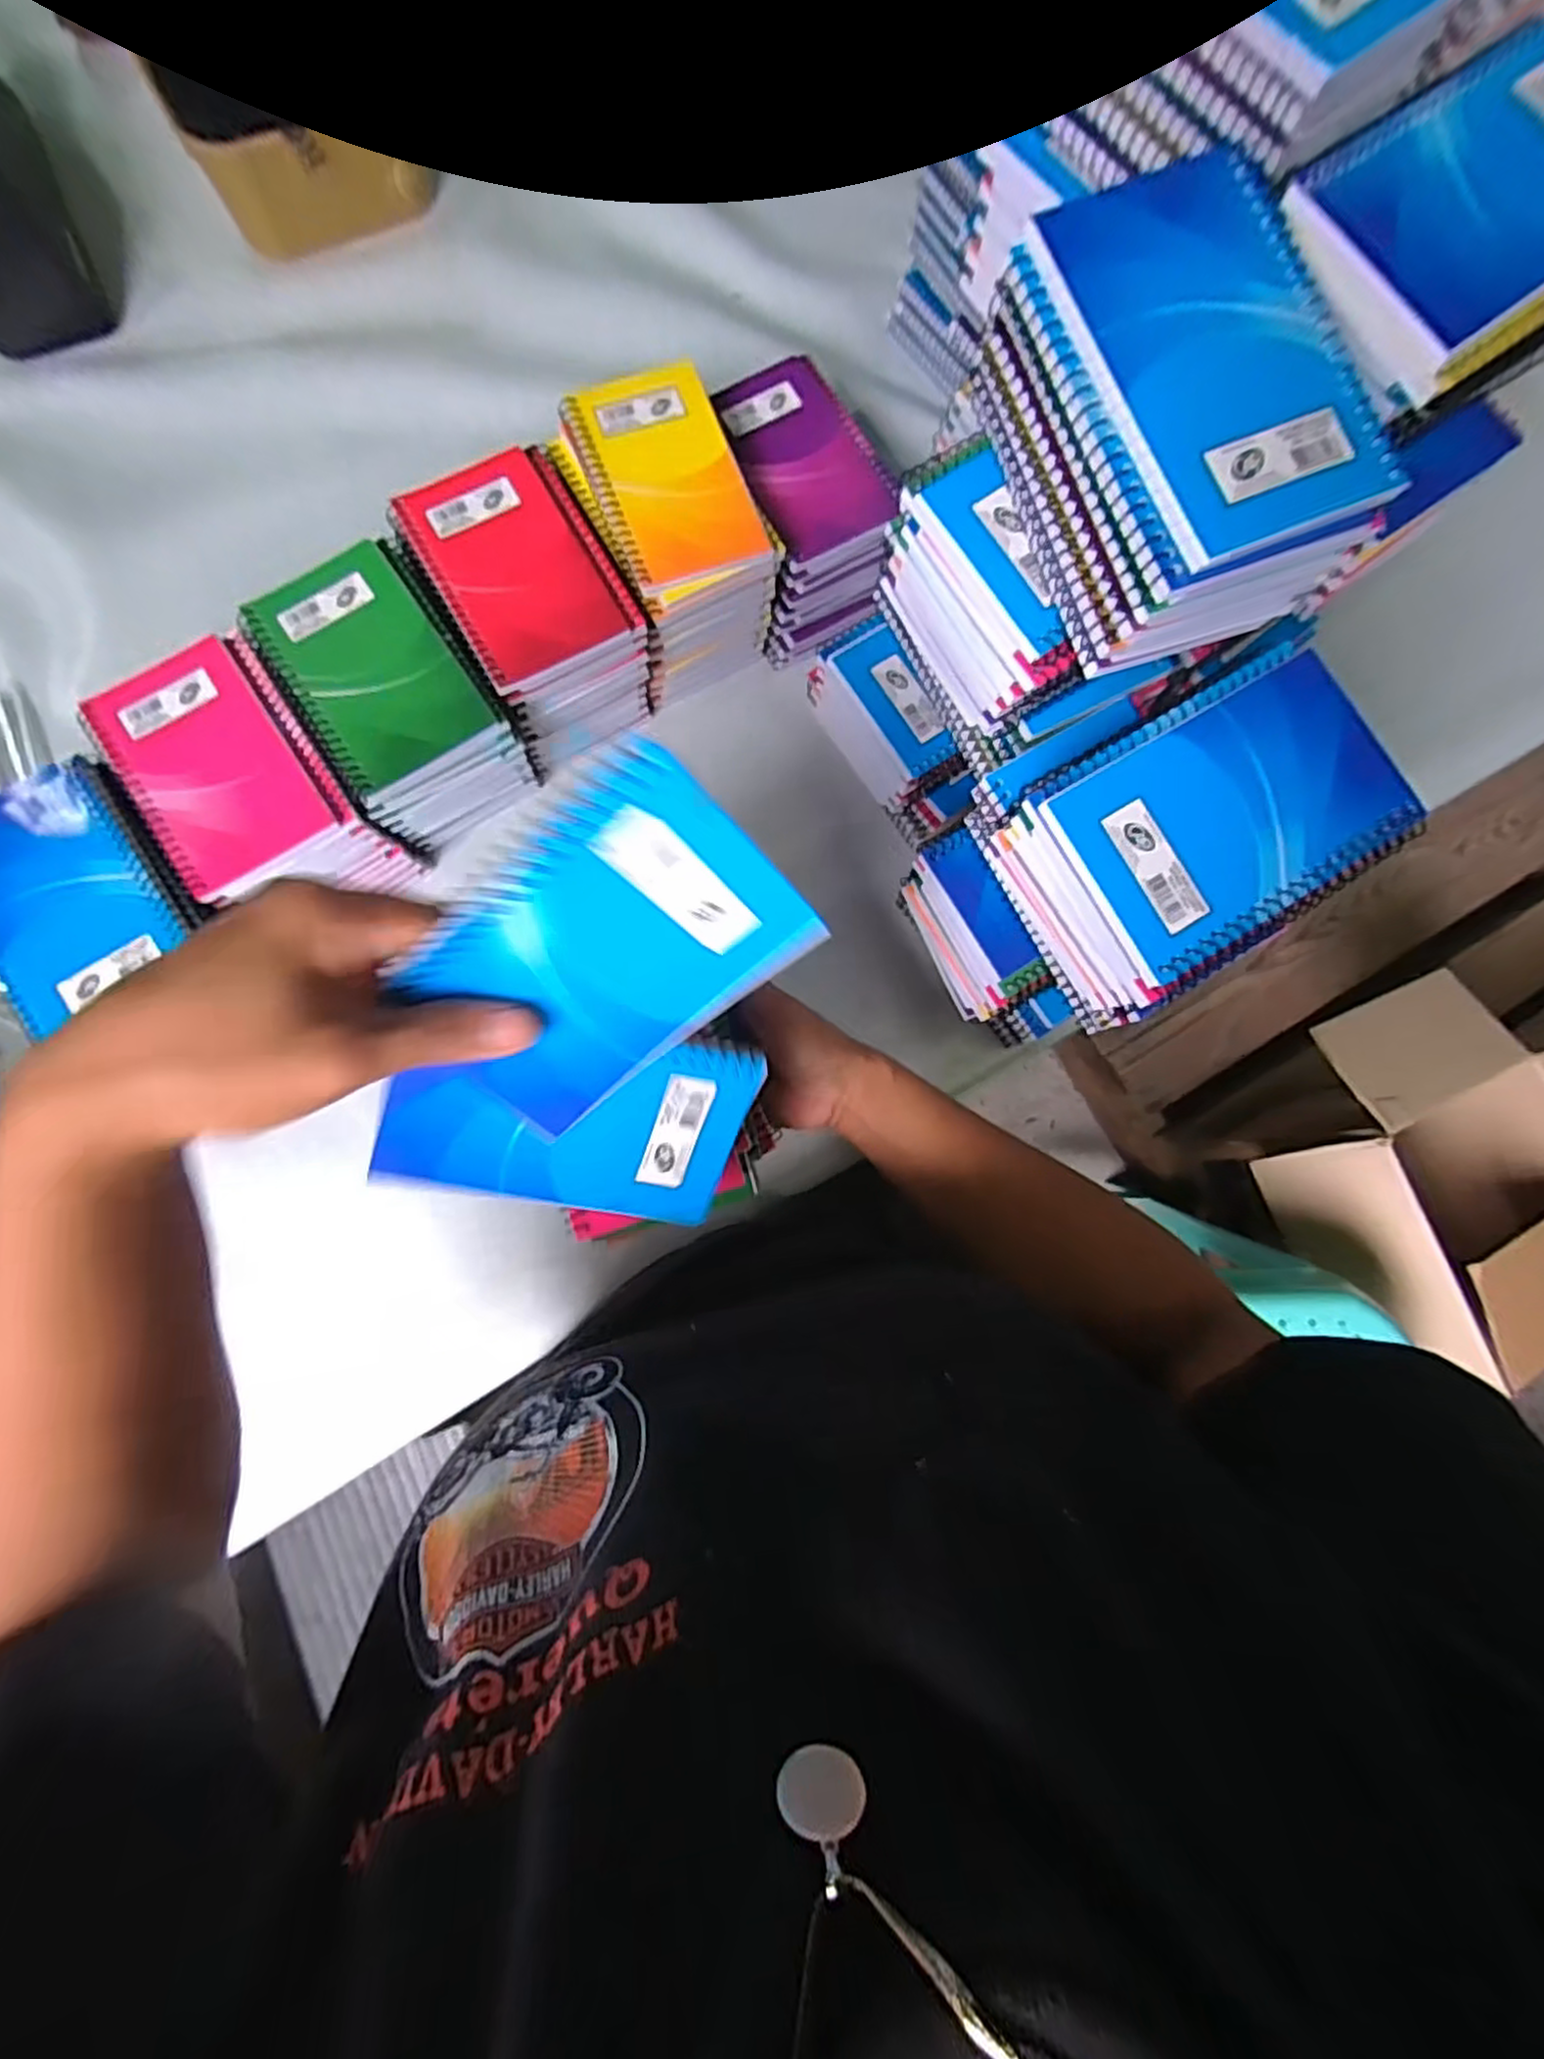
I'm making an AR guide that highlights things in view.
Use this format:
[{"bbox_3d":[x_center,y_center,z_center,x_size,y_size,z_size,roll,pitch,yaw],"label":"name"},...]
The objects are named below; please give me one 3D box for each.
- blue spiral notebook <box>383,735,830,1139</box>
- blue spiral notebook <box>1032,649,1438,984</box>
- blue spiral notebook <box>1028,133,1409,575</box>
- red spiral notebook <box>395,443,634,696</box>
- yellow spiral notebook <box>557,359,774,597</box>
[{"bbox_3d":[-0.057,-0.021,0.235,0.126,0.008,0.088,-36,127,15],"label":"blue spiral notebook"},{"bbox_3d":[0.176,-0.082,0.277,0.128,0.005,0.079,-30,87,-6],"label":"blue spiral notebook"},{"bbox_3d":[0.147,-0.221,0.238,0.085,0.007,0.129,-23,86,-6],"label":"blue spiral notebook"},{"bbox_3d":[-0.146,-0.259,0.409,0.083,0.008,0.128,-30,87,-6],"label":"red spiral notebook"},{"bbox_3d":[-0.061,-0.320,0.422,0.083,0.008,0.128,-24,86,-6],"label":"yellow spiral notebook"}]

